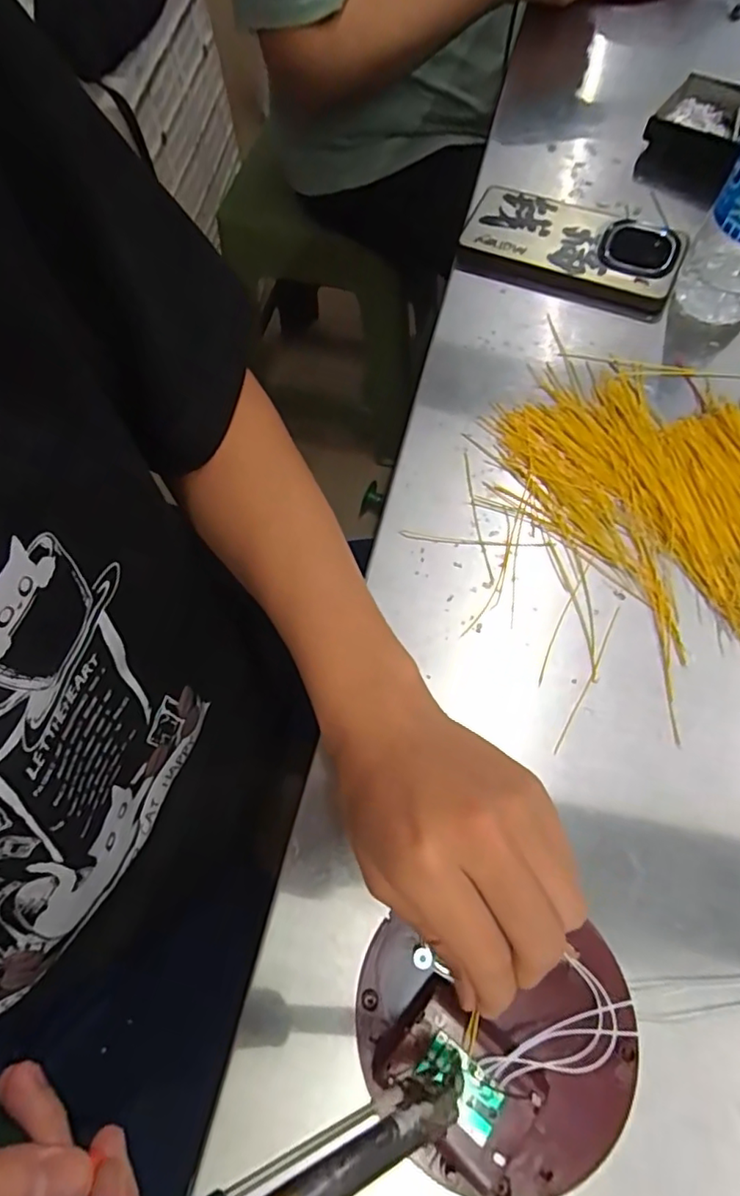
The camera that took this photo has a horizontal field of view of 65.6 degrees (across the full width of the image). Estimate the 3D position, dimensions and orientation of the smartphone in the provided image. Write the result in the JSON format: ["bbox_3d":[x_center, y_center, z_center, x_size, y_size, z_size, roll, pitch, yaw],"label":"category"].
[{"bbox_3d":[0.152,-0.268,0.441,0.160,0.016,0.084,19,70,10],"label":"smartphone"}]

